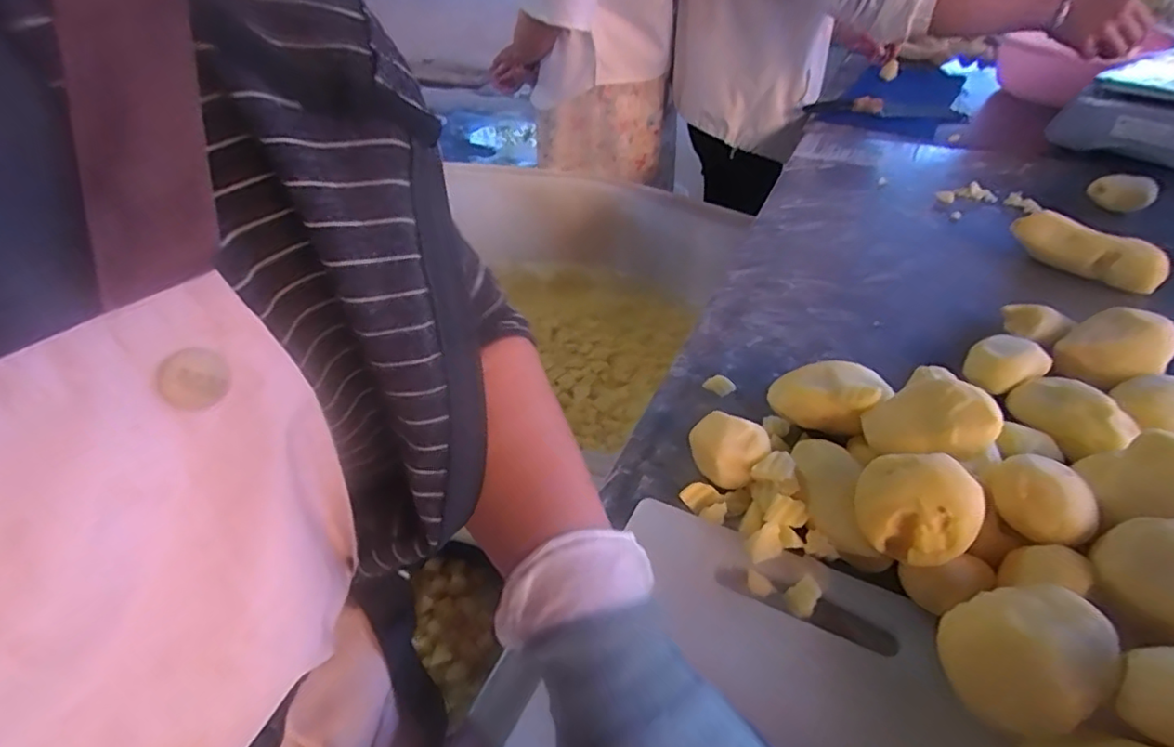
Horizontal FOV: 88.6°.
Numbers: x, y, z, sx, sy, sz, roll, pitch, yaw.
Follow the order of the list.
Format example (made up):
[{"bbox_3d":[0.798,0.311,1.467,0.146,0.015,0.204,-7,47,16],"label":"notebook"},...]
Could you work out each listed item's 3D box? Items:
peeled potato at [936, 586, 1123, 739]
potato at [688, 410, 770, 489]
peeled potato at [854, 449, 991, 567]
[{"bbox_3d":[0.234,0.155,0.327,0.055,0.072,0.067,-21,44,-19],"label":"peeled potato"},{"bbox_3d":[0.111,0.059,0.471,0.043,0.043,0.057,-21,44,-19],"label":"potato"},{"bbox_3d":[0.207,0.088,0.383,0.068,0.062,0.054,30,51,32],"label":"peeled potato"}]

